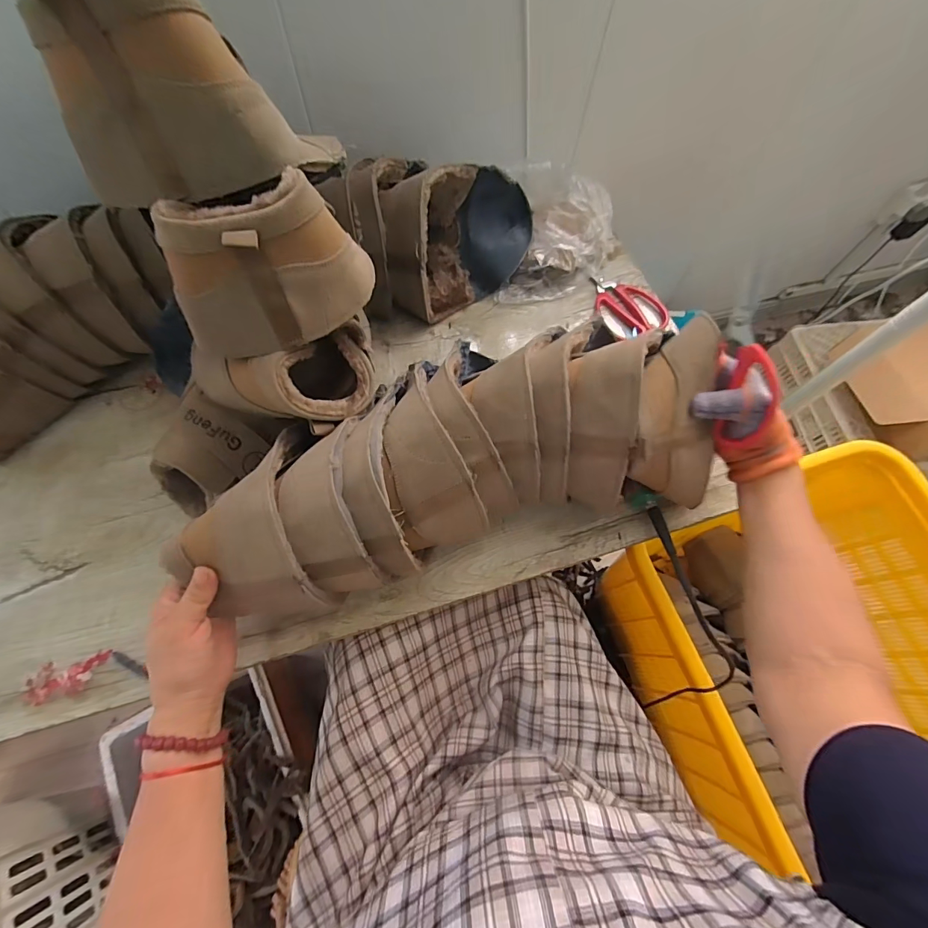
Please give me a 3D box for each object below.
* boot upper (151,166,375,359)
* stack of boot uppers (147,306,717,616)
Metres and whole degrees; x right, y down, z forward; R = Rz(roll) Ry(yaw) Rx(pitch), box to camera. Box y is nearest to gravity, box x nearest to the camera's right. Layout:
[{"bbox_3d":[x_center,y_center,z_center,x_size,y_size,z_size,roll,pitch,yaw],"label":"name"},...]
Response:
[{"bbox_3d":[-0.149,-0.144,0.320,0.155,0.100,0.062,-14,67,-9],"label":"boot upper"},{"bbox_3d":[-0.002,-0.003,0.389,0.491,0.117,0.180,-19,68,-9],"label":"stack of boot uppers"}]

